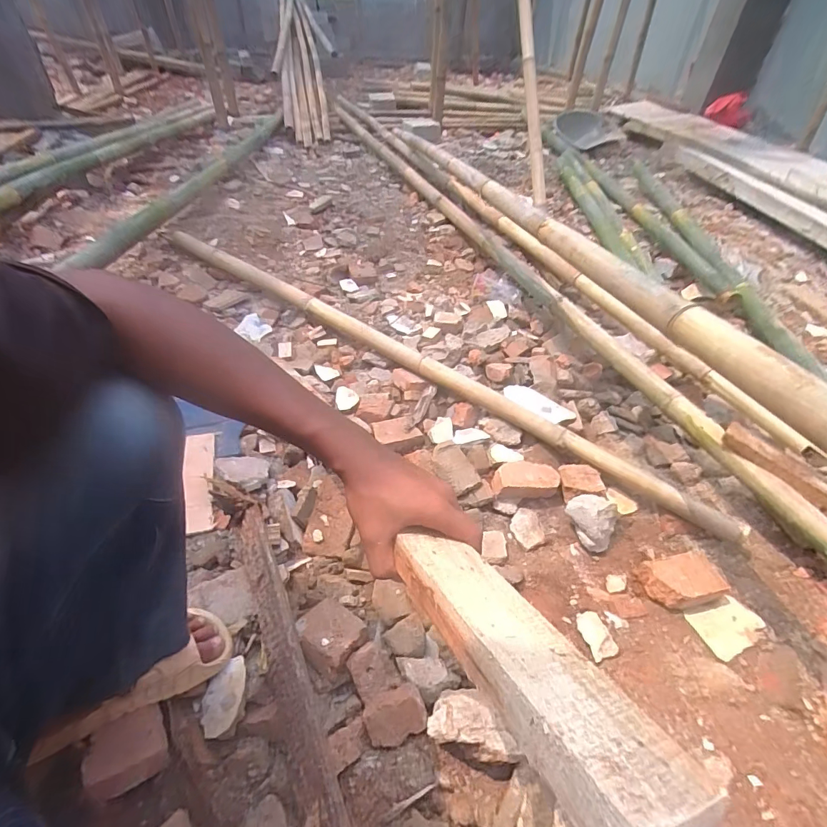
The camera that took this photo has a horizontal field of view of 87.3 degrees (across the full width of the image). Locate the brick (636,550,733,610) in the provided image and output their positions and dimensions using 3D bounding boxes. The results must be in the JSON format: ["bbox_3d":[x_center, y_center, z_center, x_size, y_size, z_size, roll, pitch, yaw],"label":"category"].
[{"bbox_3d":[0.493,0.307,0.799,0.134,0.044,0.082,-7,45,-9],"label":"brick"}]

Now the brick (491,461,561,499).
[{"bbox_3d":[0.235,0.143,0.933,0.155,0.048,0.071,-1,46,-19],"label":"brick"}]

